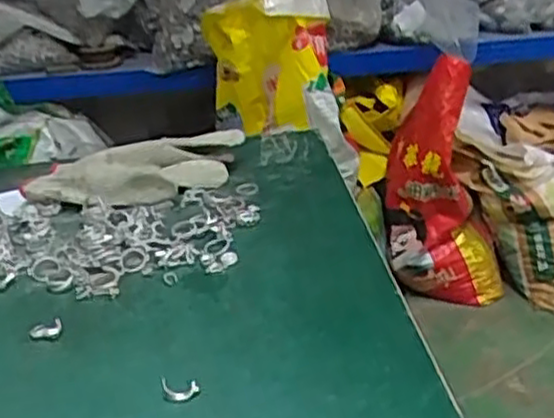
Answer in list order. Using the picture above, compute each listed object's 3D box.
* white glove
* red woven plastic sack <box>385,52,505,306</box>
[{"bbox_3d":[-0.125,-0.034,0.660,0.193,0.042,0.062,-9,27,-11],"label":"white glove"},{"bbox_3d":[0.410,-0.038,1.782,0.290,0.584,0.169,3,27,13],"label":"red woven plastic sack"}]

